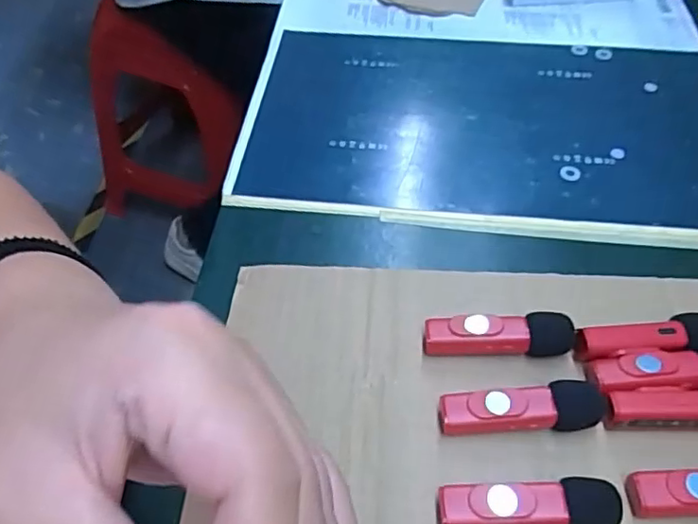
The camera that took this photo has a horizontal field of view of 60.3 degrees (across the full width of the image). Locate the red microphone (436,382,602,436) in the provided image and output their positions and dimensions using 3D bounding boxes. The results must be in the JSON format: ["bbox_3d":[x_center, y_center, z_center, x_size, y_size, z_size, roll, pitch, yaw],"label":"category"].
[{"bbox_3d":[0.070,0.061,0.247,0.065,0.017,0.016,1,51,-5],"label":"red microphone"}]

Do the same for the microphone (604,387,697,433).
[{"bbox_3d":[0.138,0.061,0.246,0.065,0.017,0.015,5,51,-2],"label":"microphone"}]

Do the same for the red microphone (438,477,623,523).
[{"bbox_3d":[0.066,0.091,0.223,0.064,0.017,0.017,4,51,-3],"label":"red microphone"}]

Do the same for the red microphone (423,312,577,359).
[{"bbox_3d":[0.067,0.034,0.271,0.065,0.017,0.015,4,51,-3],"label":"red microphone"}]

